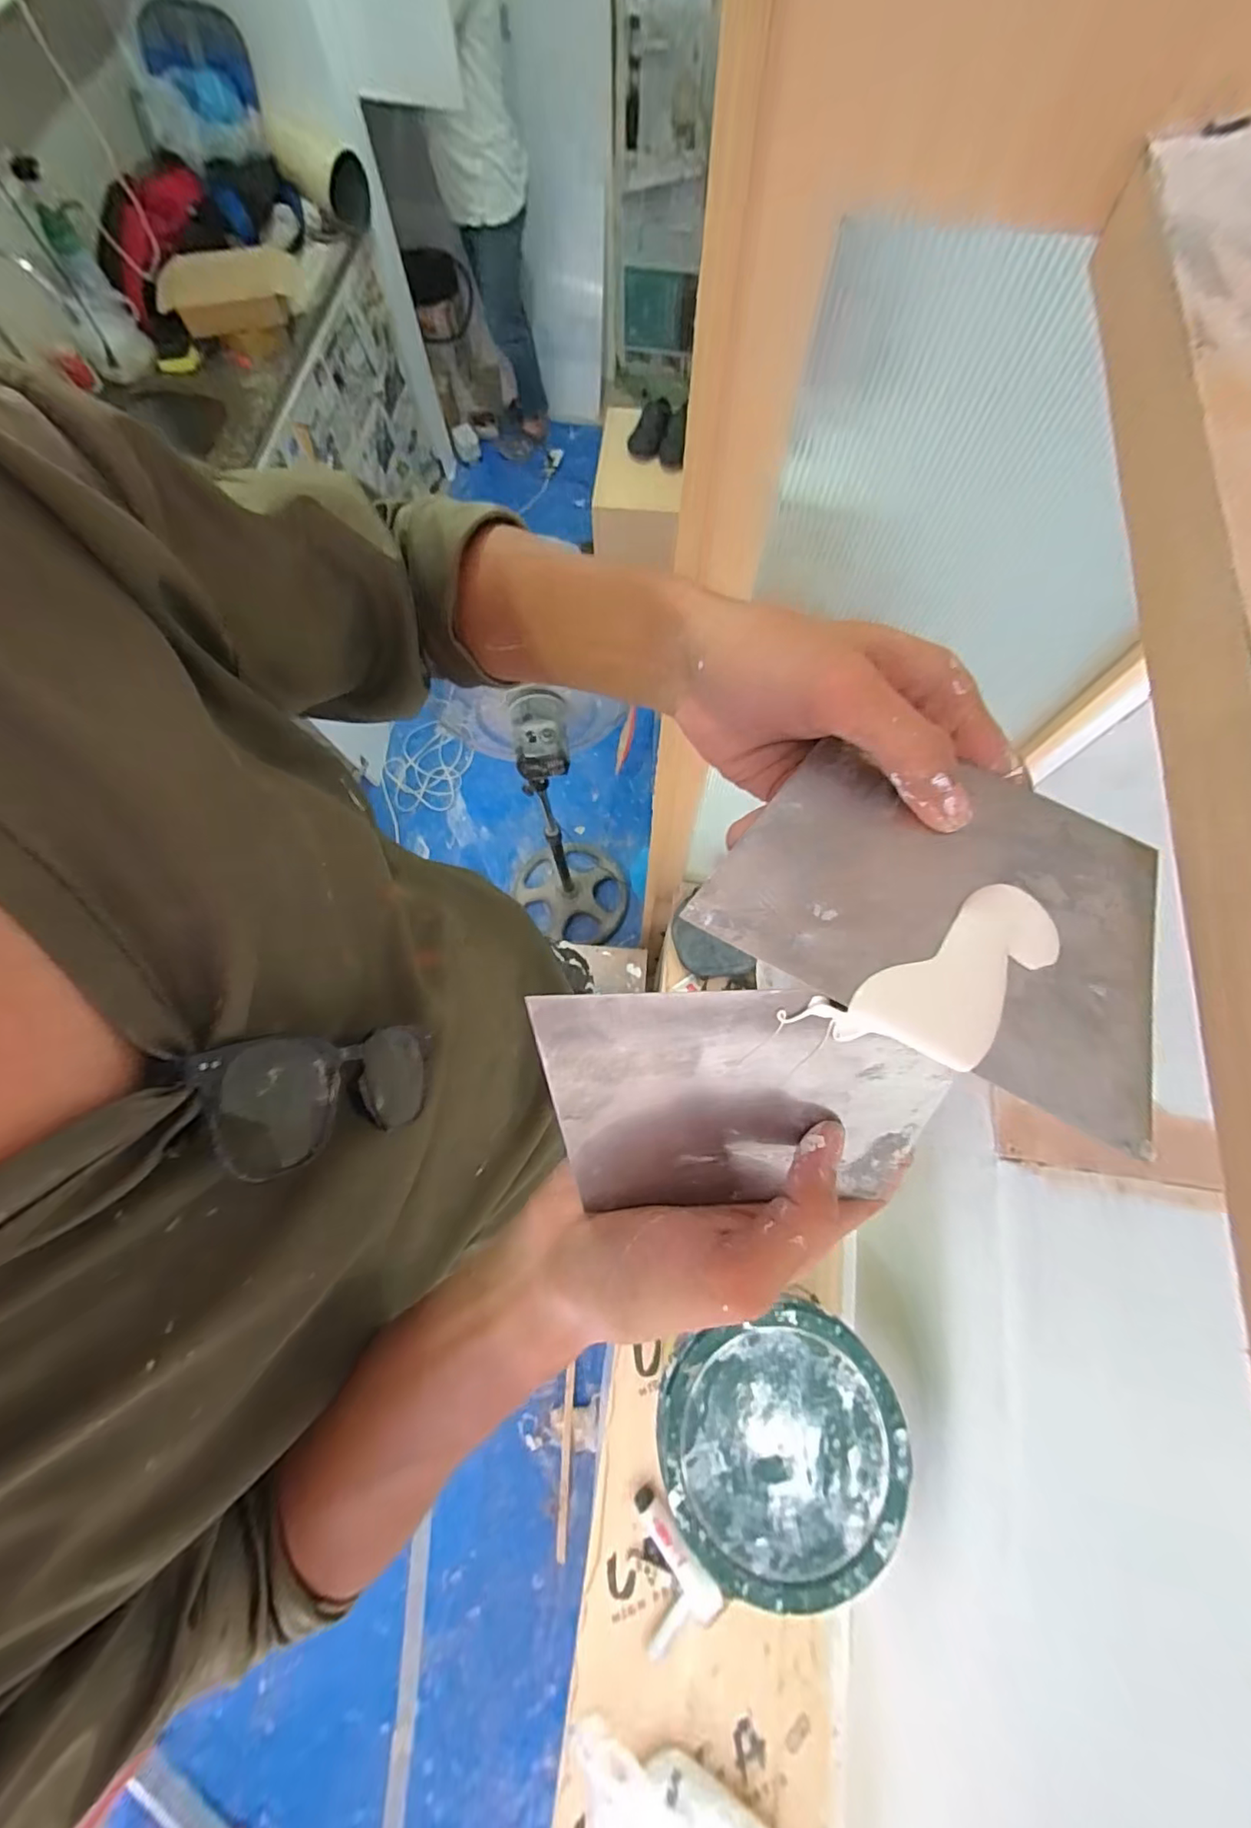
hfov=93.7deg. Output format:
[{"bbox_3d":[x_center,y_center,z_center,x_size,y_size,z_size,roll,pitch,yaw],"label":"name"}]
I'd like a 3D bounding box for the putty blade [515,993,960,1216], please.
[{"bbox_3d":[0.038,0.062,0.192,0.128,0.094,0.008,0,31,-7],"label":"putty blade"}]

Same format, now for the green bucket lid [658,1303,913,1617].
[{"bbox_3d":[0.197,0.659,0.721,0.290,0.032,0.272,0,72,0],"label":"green bucket lid"}]

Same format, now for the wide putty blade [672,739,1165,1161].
[{"bbox_3d":[0.102,-0.005,0.184,0.139,0.004,0.095,28,71,3],"label":"wide putty blade"}]

